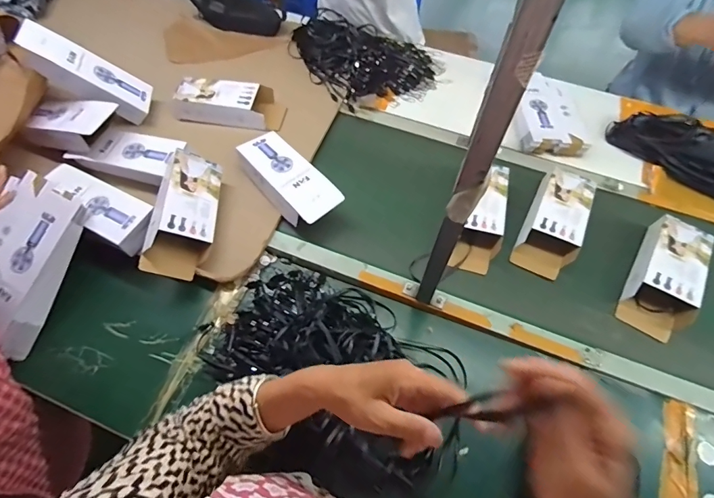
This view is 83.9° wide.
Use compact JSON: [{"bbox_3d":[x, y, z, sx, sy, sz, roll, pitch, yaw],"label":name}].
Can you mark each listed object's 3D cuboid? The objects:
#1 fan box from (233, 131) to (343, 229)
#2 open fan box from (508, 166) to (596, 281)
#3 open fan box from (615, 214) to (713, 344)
[{"bbox_3d":[-0.146,-0.146,0.844,0.243,0.055,0.116,40,68,20],"label":"fan box"},{"bbox_3d":[0.416,-0.061,0.829,0.108,0.053,0.247,25,64,14],"label":"open fan box"},{"bbox_3d":[0.600,0.050,0.771,0.112,0.052,0.255,30,65,17],"label":"open fan box"}]

